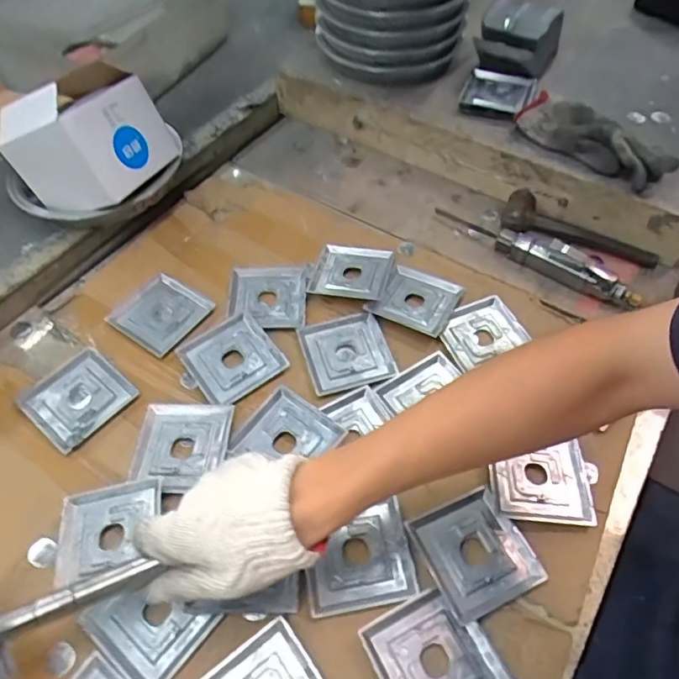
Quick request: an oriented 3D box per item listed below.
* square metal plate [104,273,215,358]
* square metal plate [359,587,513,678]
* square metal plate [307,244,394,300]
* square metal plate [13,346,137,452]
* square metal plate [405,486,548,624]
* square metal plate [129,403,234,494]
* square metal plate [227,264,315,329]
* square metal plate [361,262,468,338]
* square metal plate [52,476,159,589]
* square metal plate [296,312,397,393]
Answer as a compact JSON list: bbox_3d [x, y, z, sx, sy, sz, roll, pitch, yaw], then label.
[{"bbox_3d":[-0.207,-0.032,0.614,0.091,0.008,0.087,31,60,20],"label":"square metal plate"},{"bbox_3d":[0.074,0.246,0.407,0.086,0.009,0.089,-24,58,-16],"label":"square metal plate"},{"bbox_3d":[0.015,-0.081,0.640,0.089,0.017,0.081,12,55,9],"label":"square metal plate"},{"bbox_3d":[-0.271,0.058,0.550,0.095,0.004,0.090,34,61,22],"label":"square metal plate"},{"bbox_3d":[0.115,0.181,0.454,0.083,0.009,0.088,-21,57,-14],"label":"square metal plate"},{"bbox_3d":[-0.153,0.100,0.512,0.087,0.007,0.089,3,55,2],"label":"square metal plate"},{"bbox_3d":[-0.084,-0.055,0.626,0.093,0.008,0.096,4,55,3],"label":"square metal plate"},{"bbox_3d":[0.089,-0.047,0.613,0.085,0.015,0.085,22,58,15],"label":"square metal plate"},{"bbox_3d":[-0.202,0.166,0.465,0.086,0.014,0.084,-9,55,-6],"label":"square metal plate"},{"bbox_3d":[0.007,0.011,0.572,0.089,0.008,0.088,-11,55,-8],"label":"square metal plate"}]

